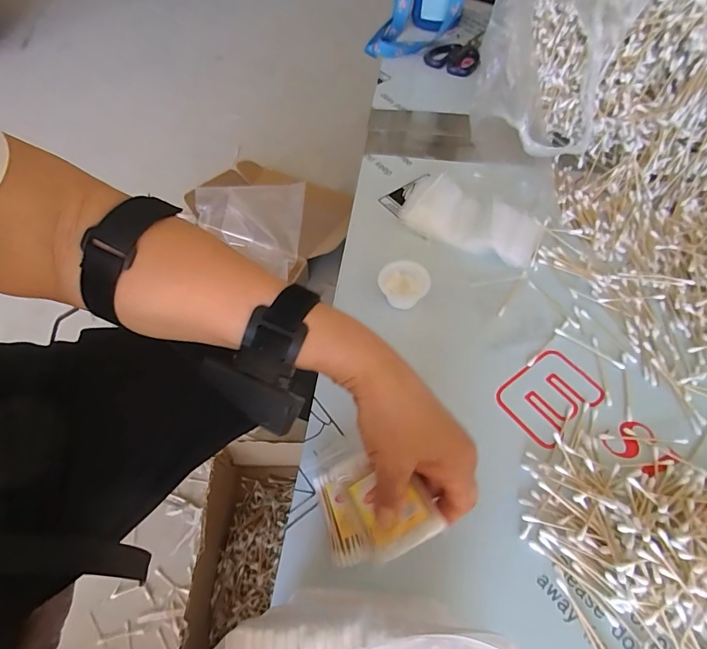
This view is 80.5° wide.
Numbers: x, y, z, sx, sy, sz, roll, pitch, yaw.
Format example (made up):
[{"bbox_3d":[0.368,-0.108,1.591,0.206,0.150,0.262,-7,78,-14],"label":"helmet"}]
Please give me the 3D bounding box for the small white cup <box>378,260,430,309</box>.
[{"bbox_3d":[0.056,-0.042,0.464,0.048,0.030,0.049,-37,63,-18],"label":"small white cup"}]

